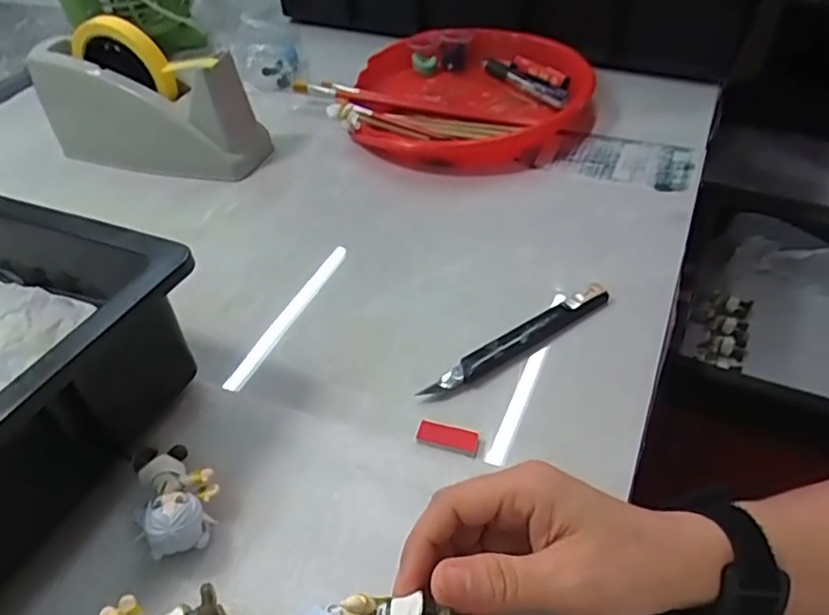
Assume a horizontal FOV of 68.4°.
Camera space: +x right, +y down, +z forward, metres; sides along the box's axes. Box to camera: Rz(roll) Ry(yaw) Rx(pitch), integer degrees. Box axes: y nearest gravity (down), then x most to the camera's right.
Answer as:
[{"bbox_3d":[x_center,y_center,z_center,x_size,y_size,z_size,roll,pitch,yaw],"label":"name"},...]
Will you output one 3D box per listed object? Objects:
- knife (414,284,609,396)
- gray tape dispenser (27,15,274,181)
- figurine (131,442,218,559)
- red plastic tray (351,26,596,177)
[{"bbox_3d":[0.067,0.021,0.393,0.144,0.013,0.016,-26,47,-21],"label":"knife"},{"bbox_3d":[-0.251,-0.199,0.577,0.207,0.117,0.084,17,47,22],"label":"gray tape dispenser"},{"bbox_3d":[-0.124,0.096,0.314,0.040,0.027,0.060,-24,46,-19],"label":"figurine"},{"bbox_3d":[0.050,-0.216,0.617,0.244,0.059,0.233,23,50,27],"label":"red plastic tray"}]

